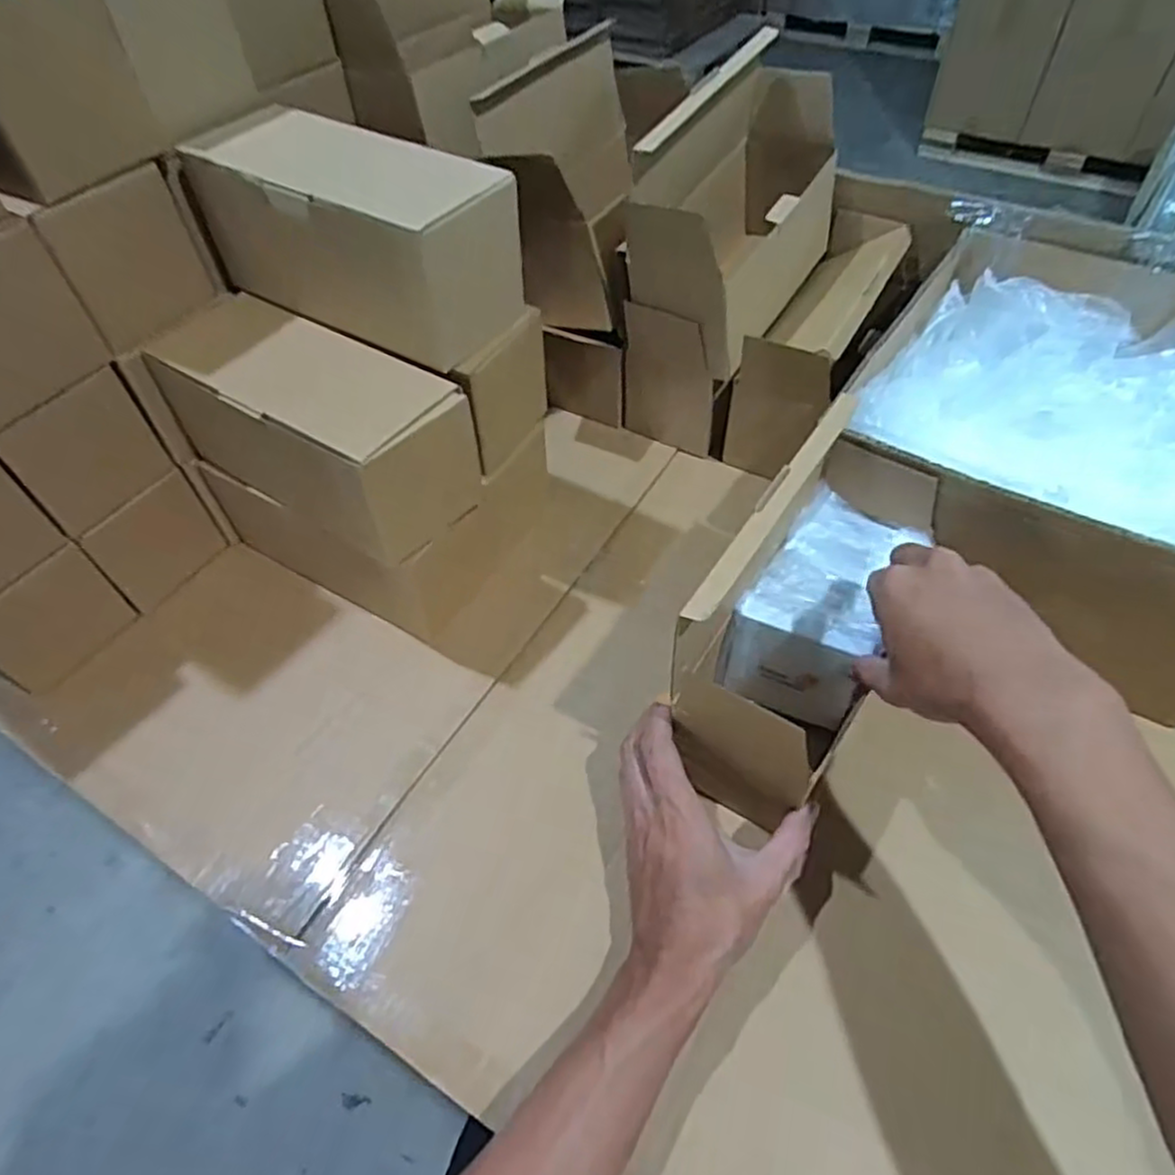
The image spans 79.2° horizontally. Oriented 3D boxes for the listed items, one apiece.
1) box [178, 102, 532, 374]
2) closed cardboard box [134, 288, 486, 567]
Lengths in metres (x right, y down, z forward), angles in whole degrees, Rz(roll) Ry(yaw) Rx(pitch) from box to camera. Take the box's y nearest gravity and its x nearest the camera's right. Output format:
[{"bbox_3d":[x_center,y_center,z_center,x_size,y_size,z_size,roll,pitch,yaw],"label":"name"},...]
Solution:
[{"bbox_3d":[-0.164,-0.250,0.502,0.223,0.100,0.103,30,60,23],"label":"box"},{"bbox_3d":[-0.202,-0.124,0.530,0.234,0.102,0.110,29,60,23],"label":"closed cardboard box"}]

